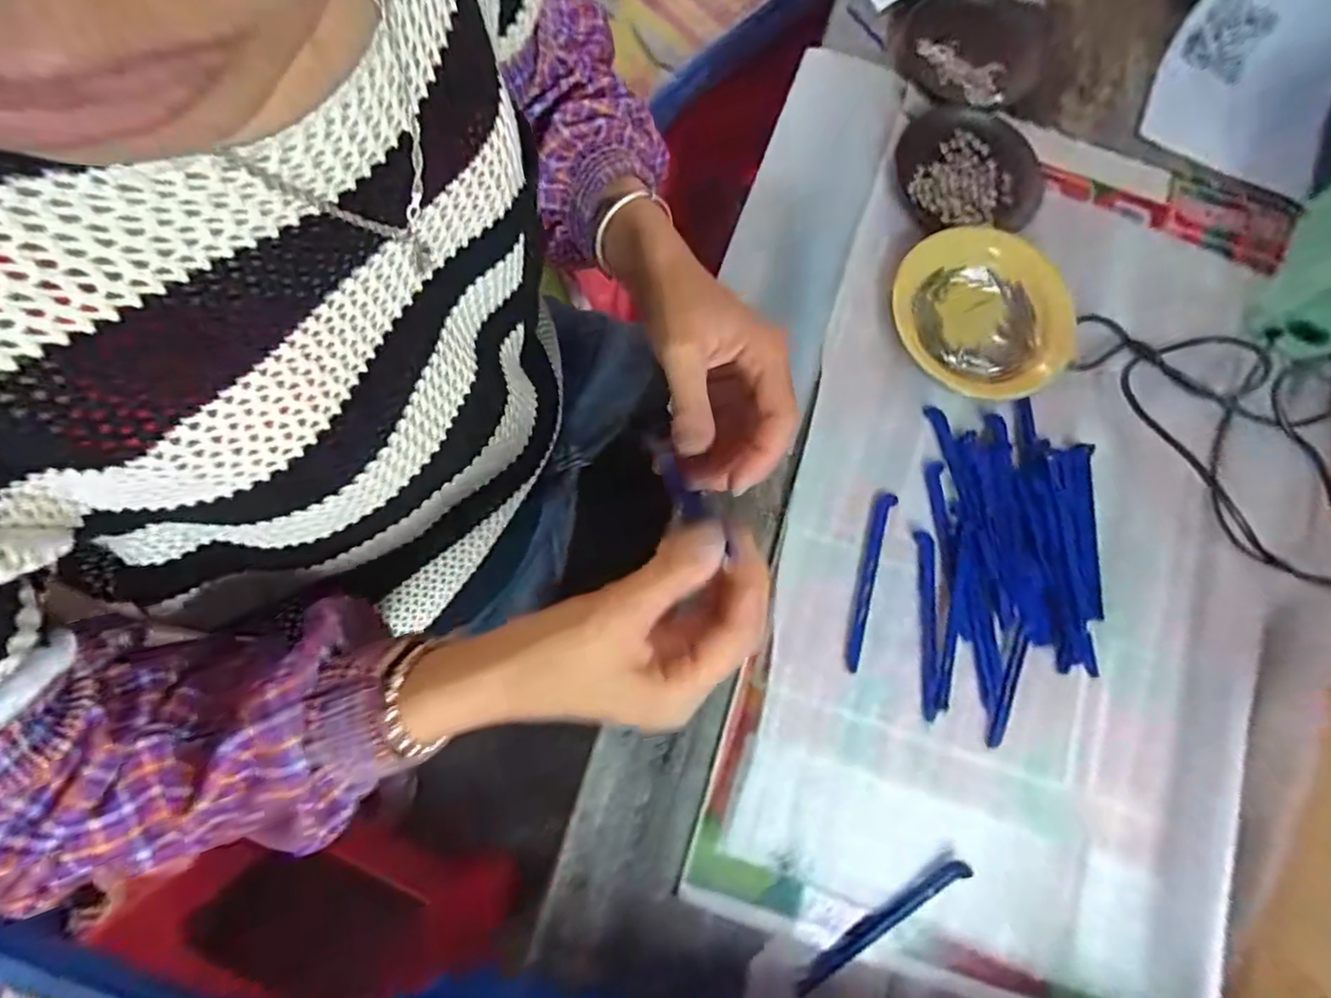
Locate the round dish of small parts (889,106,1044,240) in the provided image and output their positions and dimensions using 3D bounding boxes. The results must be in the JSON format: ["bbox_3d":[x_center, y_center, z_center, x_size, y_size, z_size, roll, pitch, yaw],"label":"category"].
[{"bbox_3d":[0.234,-0.259,0.495,0.107,0.015,0.112,1,76,-5],"label":"round dish of small parts"}]

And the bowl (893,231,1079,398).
[{"bbox_3d":[0.235,-0.138,0.465,0.130,0.020,0.124,1,76,-5],"label":"bowl"}]

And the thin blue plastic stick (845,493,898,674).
[{"bbox_3d":[0.139,0.055,0.427,0.013,0.004,0.123,16,76,-2],"label":"thin blue plastic stick"}]

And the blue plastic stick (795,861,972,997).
[{"bbox_3d":[0.130,0.256,0.380,0.125,0.005,0.016,-32,82,-12],"label":"blue plastic stick"}]

